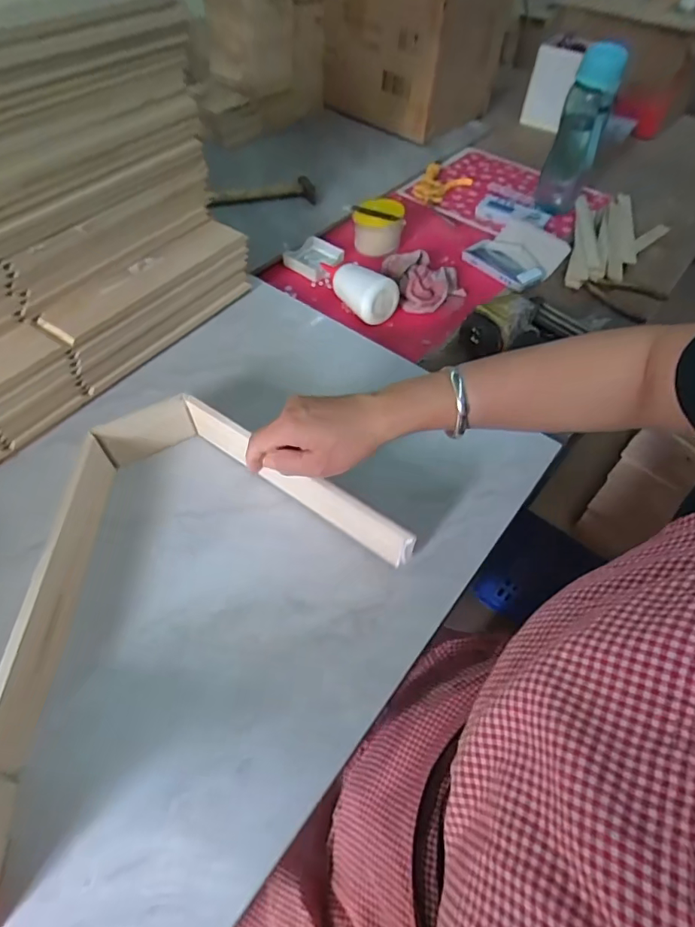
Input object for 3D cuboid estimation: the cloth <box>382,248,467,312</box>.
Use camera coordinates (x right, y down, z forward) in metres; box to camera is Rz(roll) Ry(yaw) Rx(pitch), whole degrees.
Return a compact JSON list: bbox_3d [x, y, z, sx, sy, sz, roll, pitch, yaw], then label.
[{"bbox_3d":[0.118,-0.286,0.749,0.108,0.035,0.123,-14,56,-13],"label":"cloth"}]

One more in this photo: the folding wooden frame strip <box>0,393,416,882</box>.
[{"bbox_3d":[-0.172,0.080,0.424,0.351,0.064,0.272,-32,62,-24],"label":"folding wooden frame strip"}]

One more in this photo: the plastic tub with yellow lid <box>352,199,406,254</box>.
[{"bbox_3d":[0.049,-0.385,0.798,0.080,0.067,0.064,-2,54,-5],"label":"plastic tub with yellow lid"}]

